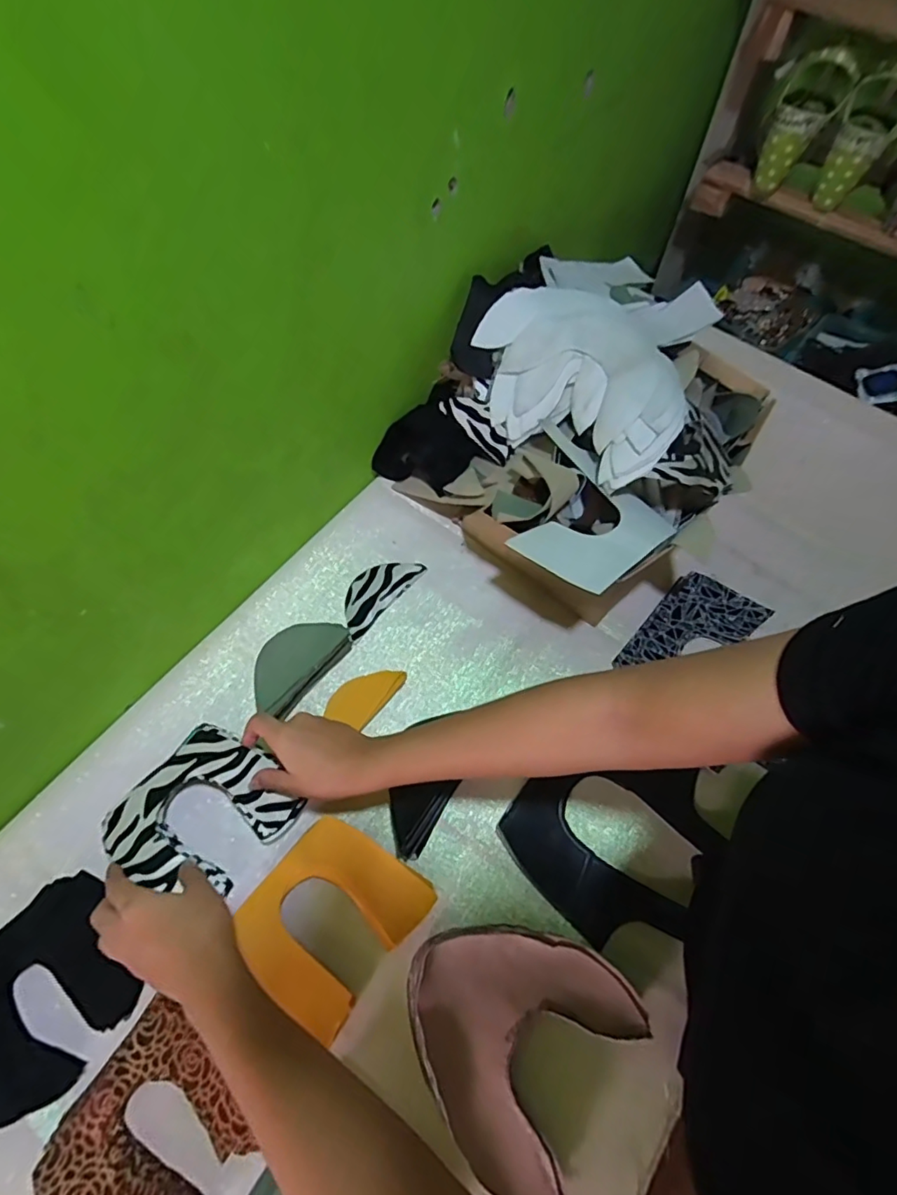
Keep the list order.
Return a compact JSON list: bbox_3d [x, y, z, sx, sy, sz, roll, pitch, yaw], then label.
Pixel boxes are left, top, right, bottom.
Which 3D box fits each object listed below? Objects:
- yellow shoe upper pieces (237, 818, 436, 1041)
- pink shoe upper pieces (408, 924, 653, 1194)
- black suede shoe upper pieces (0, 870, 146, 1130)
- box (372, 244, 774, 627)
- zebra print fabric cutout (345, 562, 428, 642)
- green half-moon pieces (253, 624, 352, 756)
[{"bbox_3d":[-0.100,0.271,0.477,0.124,0.032,0.136,38,69,16],"label":"yellow shoe upper pieces"},{"bbox_3d":[0.050,0.345,0.446,0.167,0.027,0.163,37,68,15],"label":"pink shoe upper pieces"},{"bbox_3d":[-0.333,0.327,0.440,0.123,0.045,0.149,38,69,16],"label":"black suede shoe upper pieces"},{"bbox_3d":[0.154,-0.199,0.640,0.376,0.149,0.356,-38,71,-18],"label":"box"},{"bbox_3d":[-0.083,-0.008,0.623,0.052,0.004,0.112,37,68,15],"label":"zebra print fabric cutout"},{"bbox_3d":[-0.156,0.067,0.567,0.061,0.031,0.108,40,67,5],"label":"green half-moon pieces"}]

